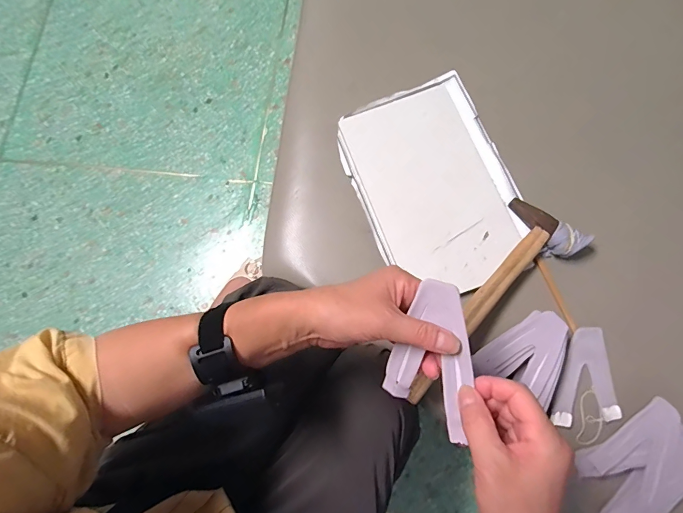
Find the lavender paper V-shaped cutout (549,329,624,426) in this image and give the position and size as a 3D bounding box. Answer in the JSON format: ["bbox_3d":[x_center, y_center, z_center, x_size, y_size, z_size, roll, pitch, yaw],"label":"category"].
[{"bbox_3d":[0.295,0.147,0.474,0.078,0.009,0.109,-5,78,2],"label":"lavender paper V-shaped cutout"}]

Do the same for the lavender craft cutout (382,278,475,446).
[{"bbox_3d":[0.077,0.077,0.305,0.071,0.012,0.110,20,101,27],"label":"lavender craft cutout"}]

